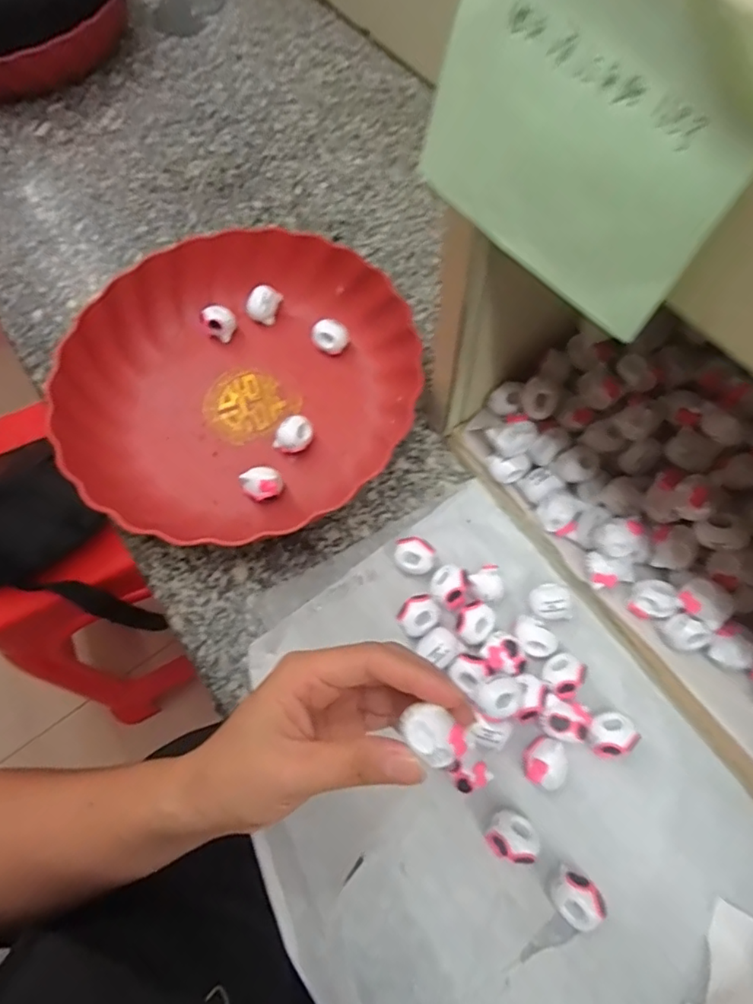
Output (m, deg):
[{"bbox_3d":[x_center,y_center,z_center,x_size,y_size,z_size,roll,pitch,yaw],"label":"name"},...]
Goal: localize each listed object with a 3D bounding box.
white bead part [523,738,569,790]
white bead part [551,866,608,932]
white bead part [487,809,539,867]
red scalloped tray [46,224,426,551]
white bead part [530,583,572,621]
[{"bbox_3d":[0.090,0.141,0.296,0.023,0.019,0.022,-1,67,2],"label":"white bead part"},{"bbox_3d":[0.099,0.196,0.273,0.024,0.017,0.021,34,72,16],"label":"white bead part"},{"bbox_3d":[0.070,0.172,0.284,0.023,0.019,0.021,-1,67,2],"label":"white bead part"},{"bbox_3d":[-0.097,-0.085,0.391,0.239,0.051,0.224,-35,70,-12],"label":"red scalloped tray"},{"bbox_3d":[0.103,0.060,0.329,0.022,0.017,0.021,-1,67,2],"label":"white bead part"}]

